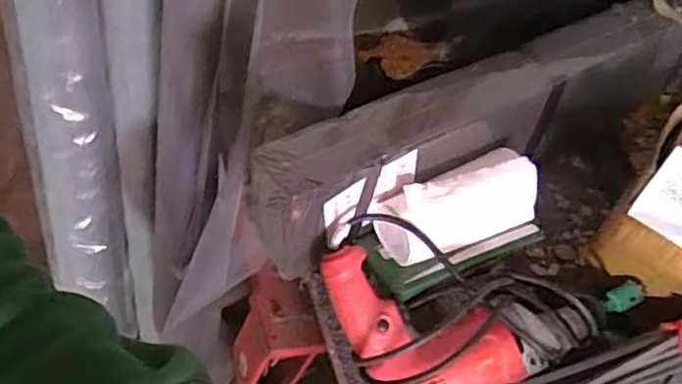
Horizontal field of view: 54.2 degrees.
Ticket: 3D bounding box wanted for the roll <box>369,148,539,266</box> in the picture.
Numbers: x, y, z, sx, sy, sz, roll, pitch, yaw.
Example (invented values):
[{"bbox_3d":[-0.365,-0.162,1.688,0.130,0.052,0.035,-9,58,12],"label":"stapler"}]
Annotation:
[{"bbox_3d":[0.122,0.014,0.663,0.172,0.065,0.060,-22,56,-22],"label":"roll"}]

